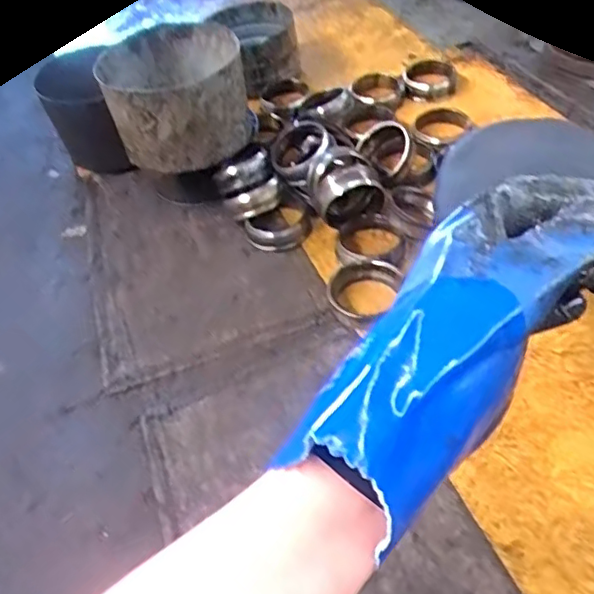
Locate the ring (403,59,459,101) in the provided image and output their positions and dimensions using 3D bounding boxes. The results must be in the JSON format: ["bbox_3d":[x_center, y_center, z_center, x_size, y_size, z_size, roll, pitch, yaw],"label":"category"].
[{"bbox_3d":[0.327,-0.529,1.493,0.137,0.060,0.128,6,48,11],"label":"ring"}]

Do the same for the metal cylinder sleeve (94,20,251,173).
[{"bbox_3d":[-0.244,-0.407,1.251,0.275,0.162,0.294,-3,47,3],"label":"metal cylinder sleeve"}]

